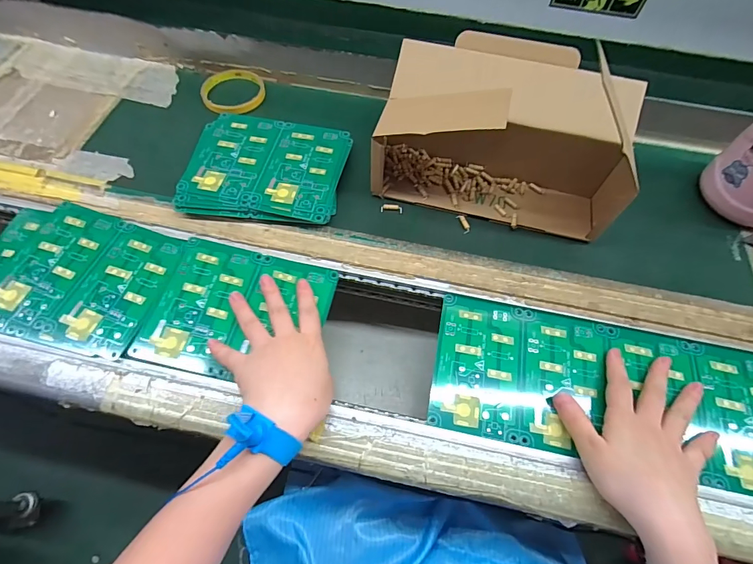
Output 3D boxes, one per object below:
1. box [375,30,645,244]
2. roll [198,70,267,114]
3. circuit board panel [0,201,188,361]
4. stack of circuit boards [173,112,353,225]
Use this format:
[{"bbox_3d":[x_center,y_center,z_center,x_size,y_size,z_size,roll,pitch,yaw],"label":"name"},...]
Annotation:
[{"bbox_3d":[0.137,-0.160,0.428,0.260,0.121,0.140,13,63,5],"label":"box"},{"bbox_3d":[-0.199,-0.263,0.537,0.087,0.009,0.086,1,63,-1],"label":"roll"},{"bbox_3d":[-0.314,-0.010,0.401,0.193,0.005,0.143,14,64,4],"label":"circuit board panel"},{"bbox_3d":[-0.128,-0.135,0.461,0.176,0.021,0.147,6,63,1],"label":"stack of circuit boards"}]

